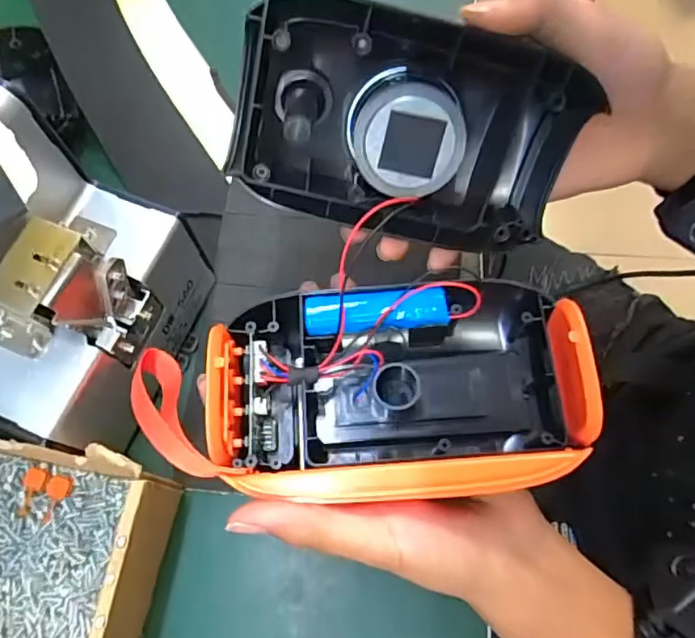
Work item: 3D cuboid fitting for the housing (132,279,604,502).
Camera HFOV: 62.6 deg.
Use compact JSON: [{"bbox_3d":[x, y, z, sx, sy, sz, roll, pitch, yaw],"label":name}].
[{"bbox_3d":[0.008,0.031,0.258,0.190,0.058,0.096,-1,69,-2],"label":"housing"}]

